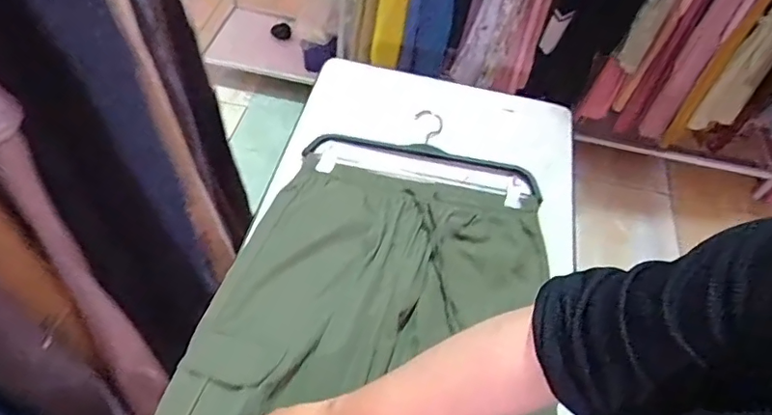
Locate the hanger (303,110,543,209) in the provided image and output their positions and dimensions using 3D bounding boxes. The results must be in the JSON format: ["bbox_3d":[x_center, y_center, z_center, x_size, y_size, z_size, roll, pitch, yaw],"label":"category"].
[{"bbox_3d":[0.064,-0.100,0.849,0.356,0.020,0.179,11,52,1],"label":"hanger"}]

